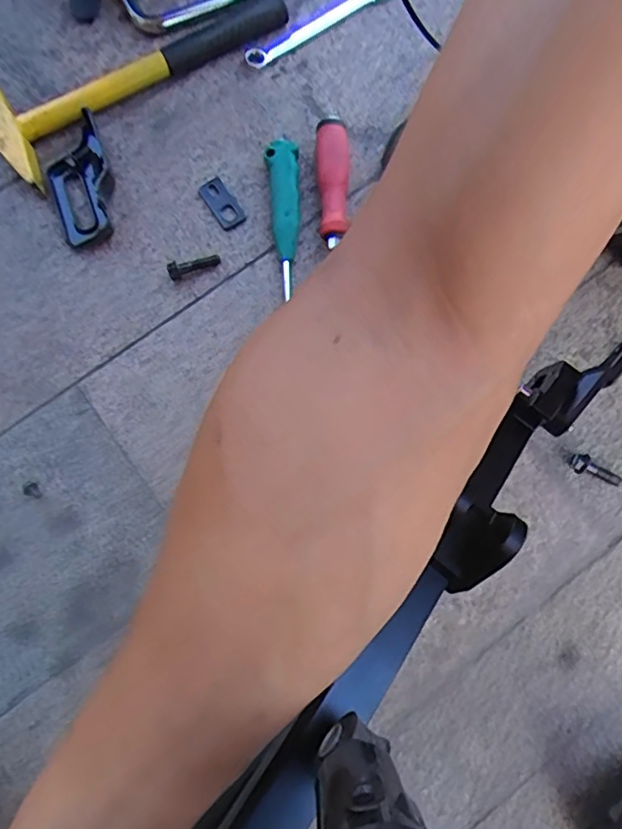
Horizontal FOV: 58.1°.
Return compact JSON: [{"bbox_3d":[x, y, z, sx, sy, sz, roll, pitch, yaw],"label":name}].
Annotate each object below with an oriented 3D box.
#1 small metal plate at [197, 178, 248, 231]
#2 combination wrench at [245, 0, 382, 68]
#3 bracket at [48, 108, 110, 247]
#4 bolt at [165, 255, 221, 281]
[{"bbox_3d":[-0.086,-0.205,0.543,0.026,0.005,0.052,-36,82,-7],"label":"small metal plate"},{"bbox_3d":[0.006,-0.398,0.572,0.165,0.014,0.024,-33,82,-7],"label":"combination wrench"},{"bbox_3d":[-0.219,-0.223,0.531,0.057,0.026,0.121,-17,80,-4],"label":"bracket"},{"bbox_3d":[-0.111,-0.141,0.527,0.050,0.011,0.015,-21,81,-5],"label":"bolt"}]

